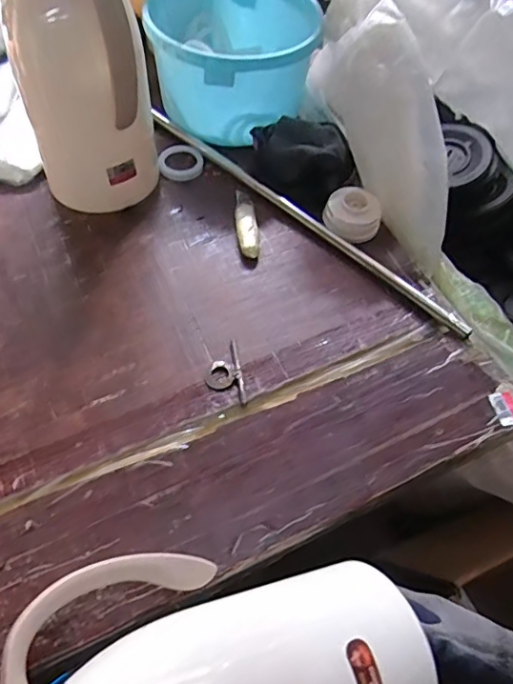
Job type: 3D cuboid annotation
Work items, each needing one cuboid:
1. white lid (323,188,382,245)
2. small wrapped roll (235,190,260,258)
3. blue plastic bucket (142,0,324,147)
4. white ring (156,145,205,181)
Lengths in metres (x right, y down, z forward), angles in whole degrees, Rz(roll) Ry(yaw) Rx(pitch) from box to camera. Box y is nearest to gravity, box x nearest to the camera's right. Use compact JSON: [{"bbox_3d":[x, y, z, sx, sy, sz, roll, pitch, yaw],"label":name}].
[{"bbox_3d":[0.116,-0.155,0.648,0.066,0.037,0.066,2,56,-4],"label":"white lid"},{"bbox_3d":[-0.012,-0.145,0.646,0.027,0.014,0.113,-3,57,-7],"label":"small wrapped roll"},{"bbox_3d":[-0.038,-0.388,0.736,0.205,0.134,0.225,2,56,-4],"label":"blue plastic bucket"},{"bbox_3d":[-0.099,-0.234,0.698,0.059,0.013,0.060,2,56,-4],"label":"white ring"}]

